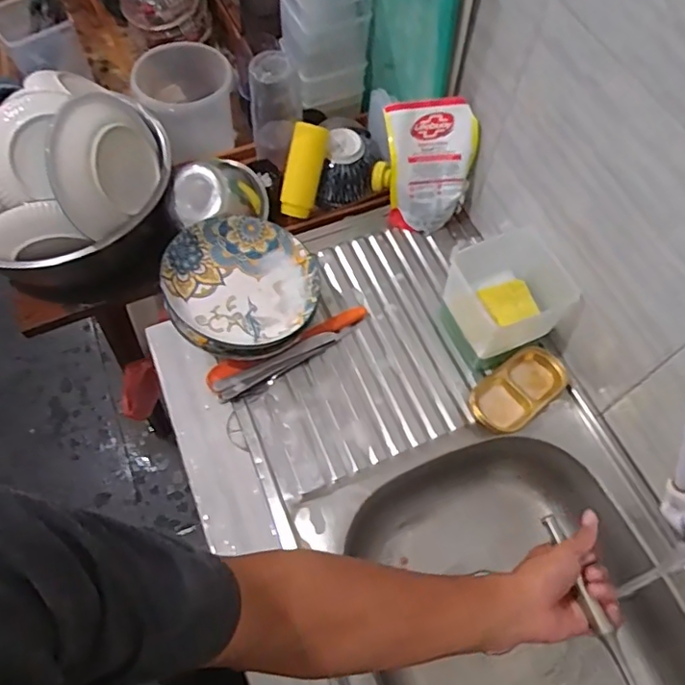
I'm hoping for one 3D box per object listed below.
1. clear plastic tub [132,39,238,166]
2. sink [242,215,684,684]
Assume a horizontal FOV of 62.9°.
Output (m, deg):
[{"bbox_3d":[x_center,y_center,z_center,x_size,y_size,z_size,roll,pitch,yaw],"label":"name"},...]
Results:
[{"bbox_3d":[-0.290,-0.439,1.065,0.167,0.155,0.146,-6,63,-4],"label":"clear plastic tub"},{"bbox_3d":[0.165,0.252,0.848,0.496,0.194,0.977,-19,64,-11],"label":"sink"}]

